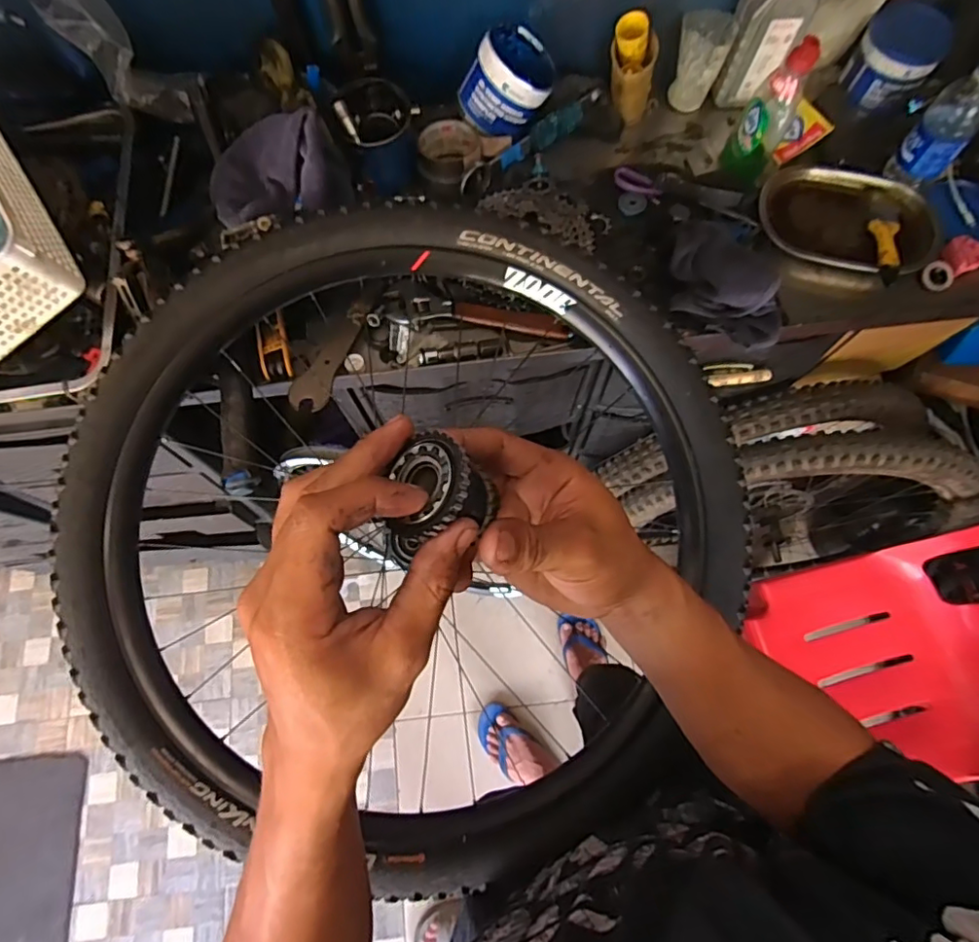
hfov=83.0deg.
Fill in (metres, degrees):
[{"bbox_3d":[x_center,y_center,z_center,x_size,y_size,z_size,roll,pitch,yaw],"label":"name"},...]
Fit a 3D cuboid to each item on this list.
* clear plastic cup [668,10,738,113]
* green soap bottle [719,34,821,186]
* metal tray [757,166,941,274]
[{"bbox_3d":[0.280,-0.553,0.750,0.065,0.091,0.063,0,72,1],"label":"clear plastic cup"},{"bbox_3d":[0.352,-0.448,0.701,0.062,0.165,0.047,26,75,9],"label":"green soap bottle"},{"bbox_3d":[0.470,-0.328,0.734,0.225,0.048,0.161,24,74,8],"label":"metal tray"}]

